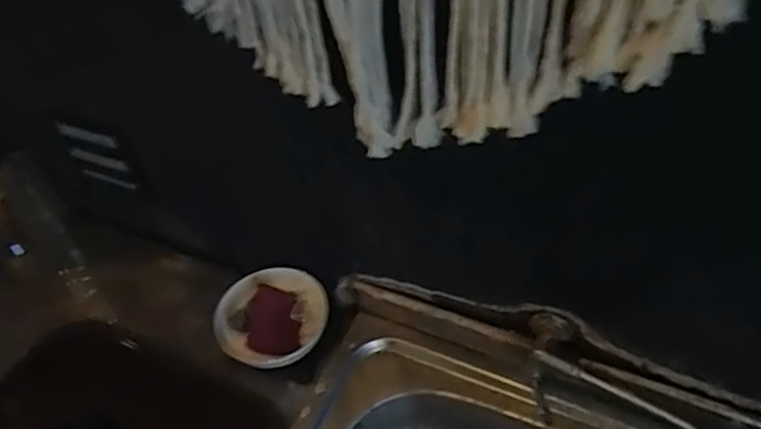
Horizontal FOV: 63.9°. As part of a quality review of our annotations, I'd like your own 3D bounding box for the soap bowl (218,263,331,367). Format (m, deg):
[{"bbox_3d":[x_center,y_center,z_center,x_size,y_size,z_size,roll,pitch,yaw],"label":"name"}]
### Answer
[{"bbox_3d":[-0.144,0.144,0.831,0.150,0.048,0.139,-4,45,4],"label":"soap bowl"}]

